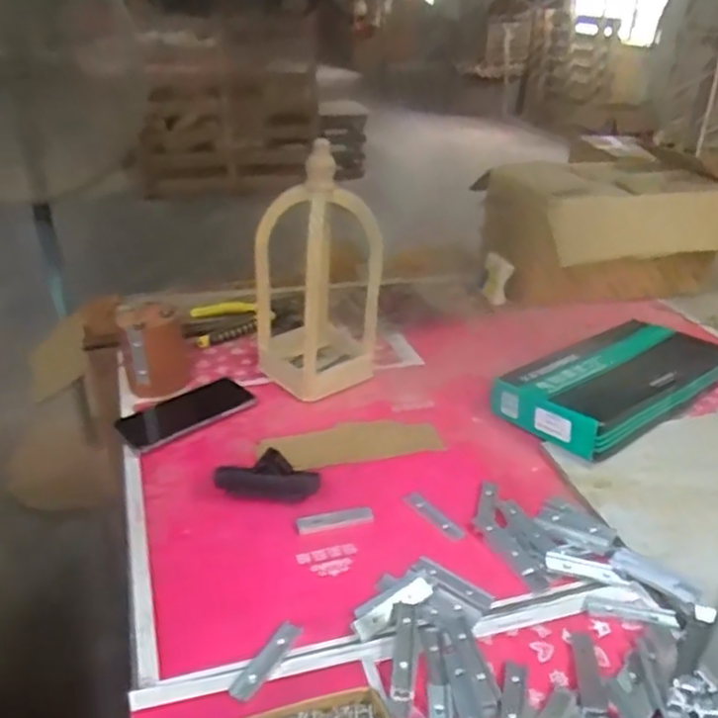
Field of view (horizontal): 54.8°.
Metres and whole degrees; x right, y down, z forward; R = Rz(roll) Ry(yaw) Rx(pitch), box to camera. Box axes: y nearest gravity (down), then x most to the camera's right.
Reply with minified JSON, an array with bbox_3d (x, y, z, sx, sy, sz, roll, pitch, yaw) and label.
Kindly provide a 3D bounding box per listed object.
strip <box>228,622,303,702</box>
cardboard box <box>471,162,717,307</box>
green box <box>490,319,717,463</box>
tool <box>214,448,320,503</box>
[{"bbox_3d":[-0.076,0.247,0.571,0.021,0.004,0.078,18,32,26],"label":"strip"},{"bbox_3d":[0.440,-0.230,1.254,0.401,0.208,0.268,-3,29,-9],"label":"cardboard box"},{"bbox_3d":[0.336,0.034,0.921,0.314,0.071,0.164,-19,35,-33],"label":"green box"},{"bbox_3d":[-0.098,0.127,0.746,0.112,0.041,0.039,5,29,6],"label":"tool"}]

